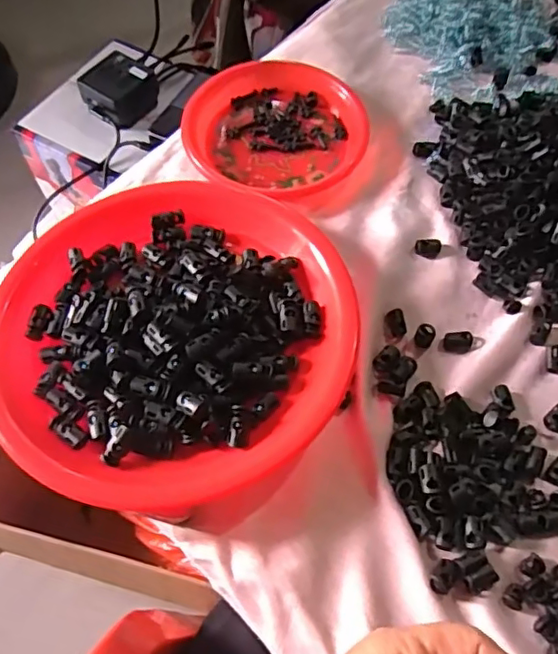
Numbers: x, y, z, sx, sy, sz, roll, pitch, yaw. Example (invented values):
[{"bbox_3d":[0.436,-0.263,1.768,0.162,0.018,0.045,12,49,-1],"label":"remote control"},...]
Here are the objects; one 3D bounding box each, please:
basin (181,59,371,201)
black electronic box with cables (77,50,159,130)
[{"bbox_3d":[-0.009,-0.189,0.538,0.159,0.031,0.159,0,62,1],"label":"basin"},{"bbox_3d":[-0.211,-0.315,0.766,0.076,0.050,0.089,31,65,16],"label":"black electronic box with cables"}]

